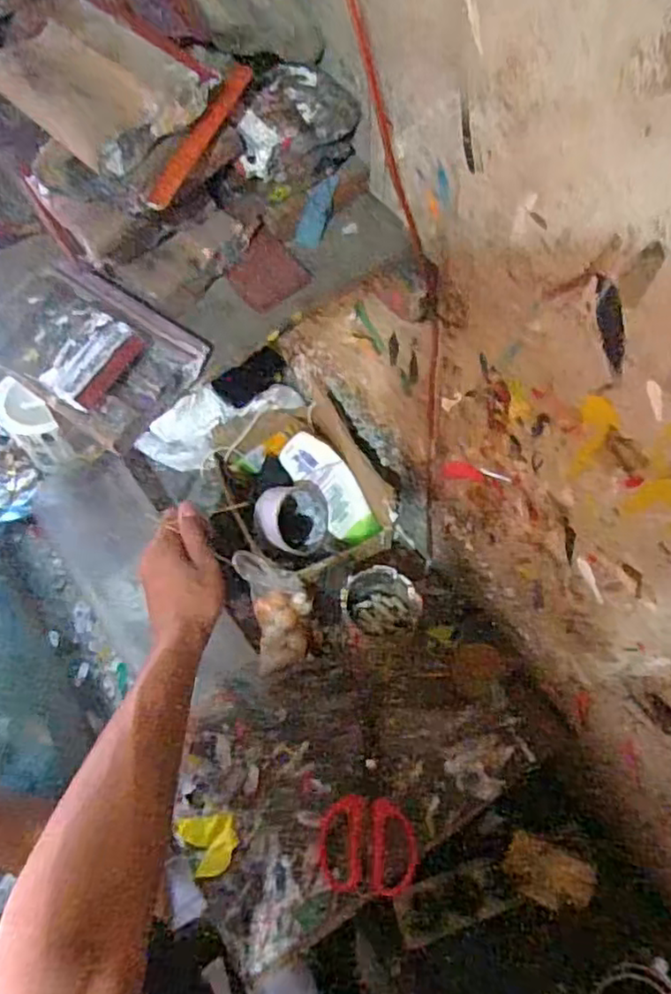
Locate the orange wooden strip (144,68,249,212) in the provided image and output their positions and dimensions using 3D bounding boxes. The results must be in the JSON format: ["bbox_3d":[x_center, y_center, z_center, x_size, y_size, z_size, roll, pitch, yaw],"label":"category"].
[{"bbox_3d":[-0.088,-0.237,0.431,0.010,0.018,0.125,25,77,17],"label":"orange wooden strip"}]

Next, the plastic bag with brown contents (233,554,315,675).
[{"bbox_3d":[-0.061,0.127,0.734,0.071,0.097,0.108,-13,58,-6],"label":"plastic bag with brown contents"}]

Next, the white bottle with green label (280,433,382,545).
[{"bbox_3d":[-0.003,-0.011,0.836,0.066,0.040,0.160,-45,73,10],"label":"white bottle with green label"}]

